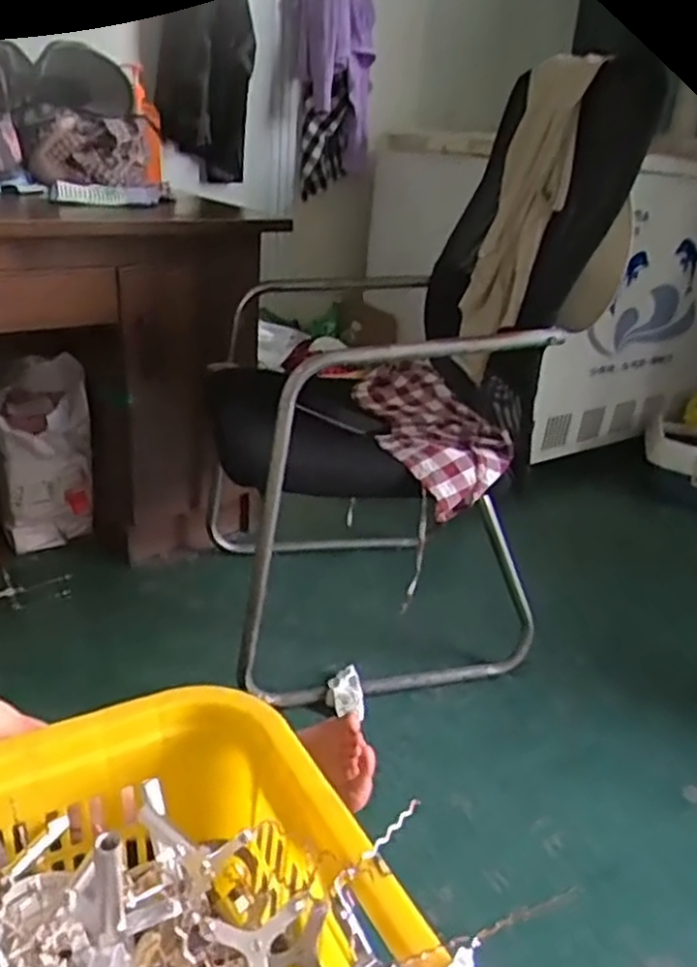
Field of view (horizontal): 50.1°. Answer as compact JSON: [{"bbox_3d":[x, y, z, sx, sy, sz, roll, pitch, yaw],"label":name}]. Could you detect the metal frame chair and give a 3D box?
[{"bbox_3d":[0.073,-0.203,1.402,0.608,0.967,0.702,-2,26,-15],"label":"metal frame chair"}]

